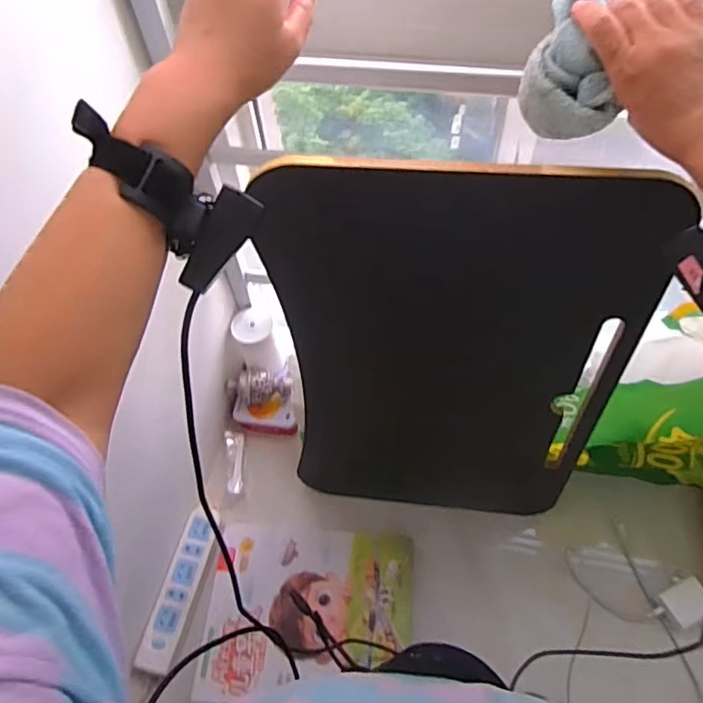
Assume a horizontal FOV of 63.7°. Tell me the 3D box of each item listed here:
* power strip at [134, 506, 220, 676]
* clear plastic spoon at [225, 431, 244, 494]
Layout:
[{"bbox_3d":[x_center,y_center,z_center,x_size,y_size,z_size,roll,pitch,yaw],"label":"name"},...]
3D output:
[{"bbox_3d":[-0.246,0.336,0.818,0.048,0.029,0.225,11,58,8],"label":"power strip"},{"bbox_3d":[-0.191,0.180,0.930,0.028,0.008,0.108,-8,57,-3],"label":"clear plastic spoon"}]

